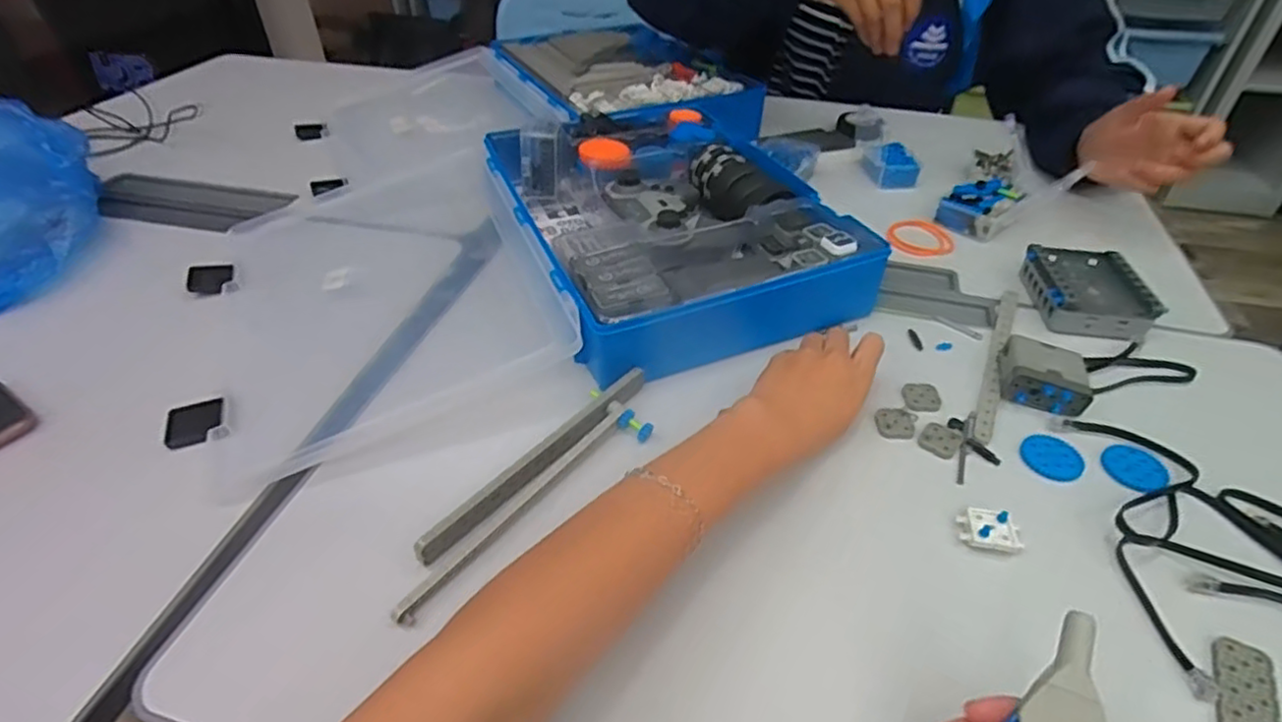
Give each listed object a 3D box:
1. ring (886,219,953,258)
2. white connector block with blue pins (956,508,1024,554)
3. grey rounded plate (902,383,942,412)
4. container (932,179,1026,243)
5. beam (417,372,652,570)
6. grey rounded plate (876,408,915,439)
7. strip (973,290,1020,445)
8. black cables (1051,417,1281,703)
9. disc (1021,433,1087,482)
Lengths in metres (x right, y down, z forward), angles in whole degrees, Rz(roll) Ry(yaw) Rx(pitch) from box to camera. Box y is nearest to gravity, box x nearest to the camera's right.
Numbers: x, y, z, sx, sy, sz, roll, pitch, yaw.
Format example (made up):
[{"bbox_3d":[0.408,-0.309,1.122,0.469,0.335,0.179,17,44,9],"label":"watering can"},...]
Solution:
[{"bbox_3d":[0.289,-0.127,0.677,0.063,0.007,0.066,0,41,0],"label":"ring"},{"bbox_3d":[0.215,0.105,0.404,0.033,0.012,0.023,8,42,8],"label":"white connector block with blue pins"},{"bbox_3d":[0.213,0.027,0.497,0.026,0.004,0.029,3,41,2],"label":"grey rounded plate"},{"bbox_3d":[0.362,-0.165,0.695,0.064,0.030,0.075,32,50,31],"label":"container"},{"bbox_3d":[-0.064,0.064,0.437,0.011,0.020,0.197,29,49,29],"label":"beam"},{"bbox_3d":[0.185,0.045,0.477,0.027,0.004,0.027,3,41,2],"label":"grey rounded plate"},{"bbox_3d":[0.287,-0.003,0.526,0.014,0.009,0.196,20,45,21],"label":"strip"},{"bbox_3d":[0.372,0.111,0.399,0.166,0.024,0.190,5,41,5],"label":"black cables"},{"bbox_3d":[0.286,0.065,0.454,0.038,0.004,0.040,0,41,0],"label":"disc"}]

